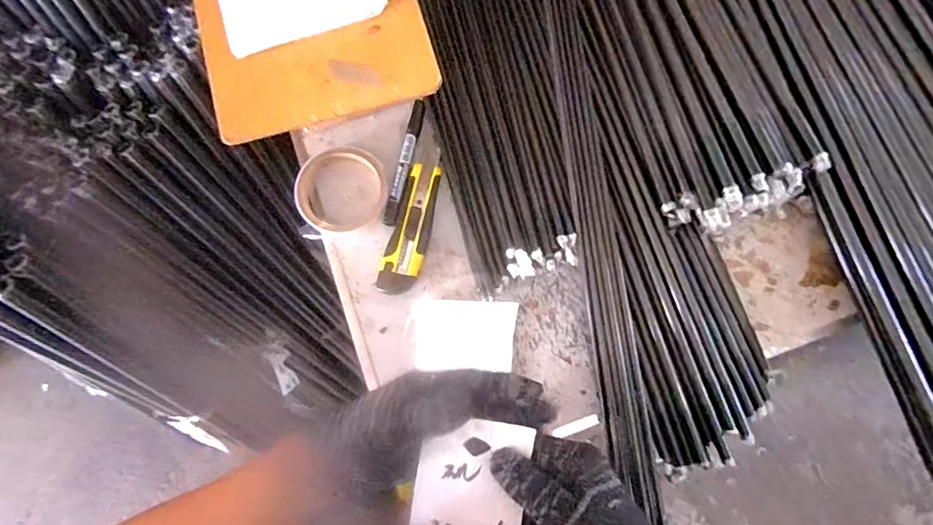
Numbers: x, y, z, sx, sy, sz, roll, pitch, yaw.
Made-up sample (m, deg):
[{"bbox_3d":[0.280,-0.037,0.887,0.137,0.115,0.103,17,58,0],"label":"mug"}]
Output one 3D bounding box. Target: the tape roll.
[{"bbox_3d":[-0.129,-0.074,0.522,0.093,0.021,0.094,0,77,1],"label":"tape roll"}]

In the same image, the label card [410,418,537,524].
[{"bbox_3d":[0.003,0.155,0.350,0.074,0.005,0.092,9,91,10],"label":"label card"}]

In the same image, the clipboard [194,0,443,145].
[{"bbox_3d":[-0.150,-0.255,0.458,0.189,0.014,0.275,-16,77,-2],"label":"clipboard"}]

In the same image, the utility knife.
[{"bbox_3d":[-0.052,-0.043,0.517,0.039,0.015,0.154,17,78,5],"label":"utility knife"}]

